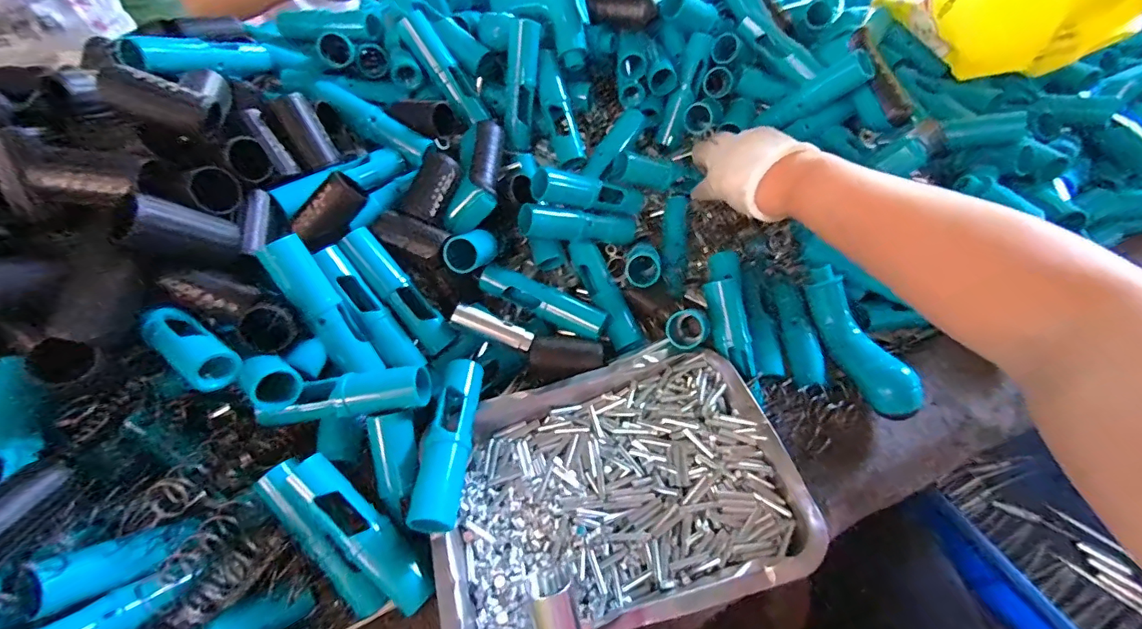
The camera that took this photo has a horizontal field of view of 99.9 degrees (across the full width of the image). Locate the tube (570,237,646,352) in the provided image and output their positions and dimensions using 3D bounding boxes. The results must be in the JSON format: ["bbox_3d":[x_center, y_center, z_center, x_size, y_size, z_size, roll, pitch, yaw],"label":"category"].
[{"bbox_3d":[0.031,-0.020,0.454,0.028,0.021,0.119,-21,67,-13],"label":"tube"}]

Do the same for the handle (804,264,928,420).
[{"bbox_3d":[0.242,0.026,0.410,0.030,0.046,0.137,-10,50,-5],"label":"handle"}]

